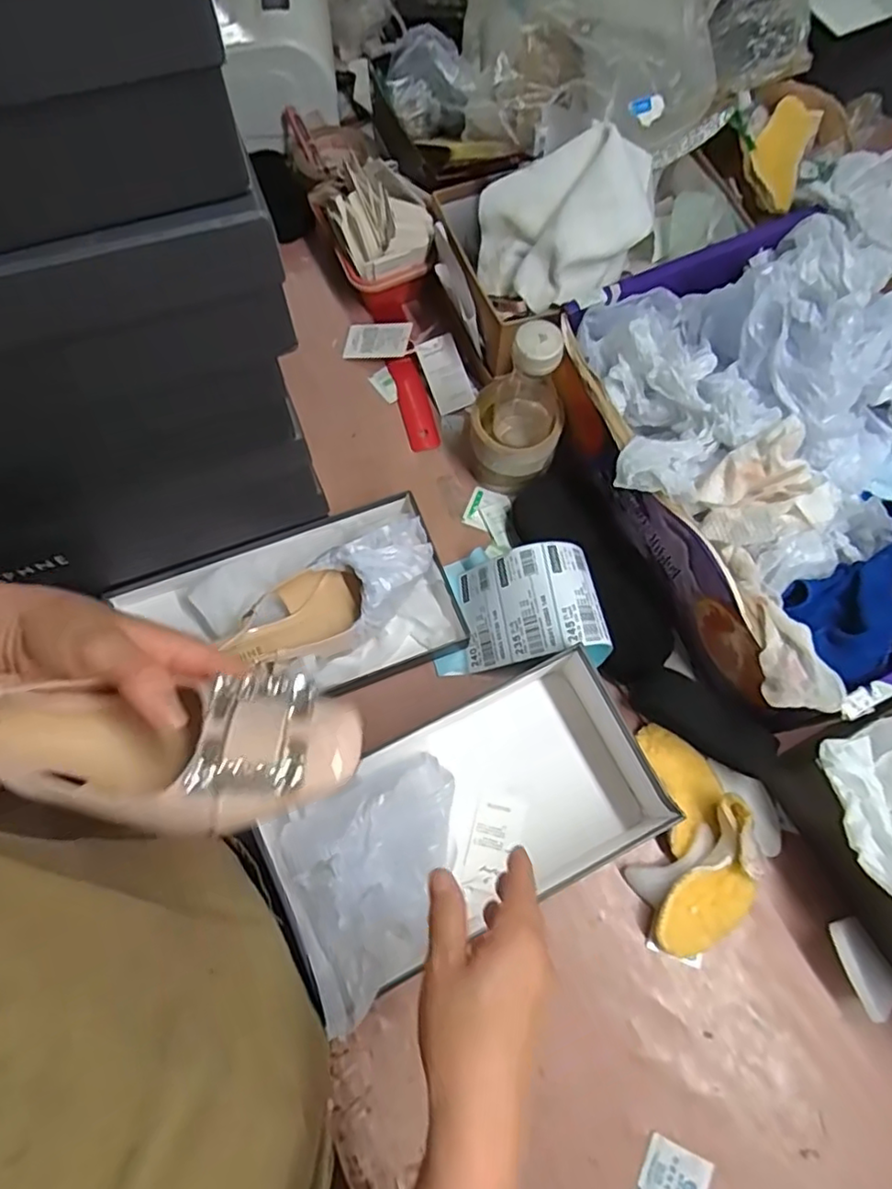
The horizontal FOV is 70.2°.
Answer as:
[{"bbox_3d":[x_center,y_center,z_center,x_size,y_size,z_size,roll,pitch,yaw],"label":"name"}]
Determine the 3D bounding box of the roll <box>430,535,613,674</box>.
[{"bbox_3d":[0.068,0.010,0.585,0.141,0.066,0.110,-1,71,-1],"label":"roll"}]

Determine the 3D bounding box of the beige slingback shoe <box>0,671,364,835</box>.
[{"bbox_3d":[-0.160,0.072,0.304,0.230,0.054,0.071,1,71,5],"label":"beige slingback shoe"}]

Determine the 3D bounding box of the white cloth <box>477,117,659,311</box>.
[{"bbox_3d":[0.120,-0.346,0.594,0.162,0.108,0.106,-14,72,-6],"label":"white cloth"}]

